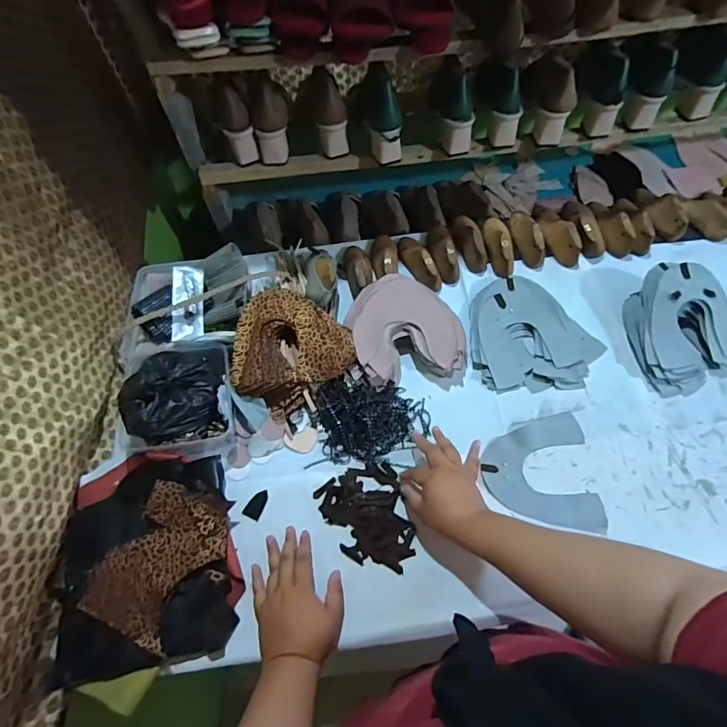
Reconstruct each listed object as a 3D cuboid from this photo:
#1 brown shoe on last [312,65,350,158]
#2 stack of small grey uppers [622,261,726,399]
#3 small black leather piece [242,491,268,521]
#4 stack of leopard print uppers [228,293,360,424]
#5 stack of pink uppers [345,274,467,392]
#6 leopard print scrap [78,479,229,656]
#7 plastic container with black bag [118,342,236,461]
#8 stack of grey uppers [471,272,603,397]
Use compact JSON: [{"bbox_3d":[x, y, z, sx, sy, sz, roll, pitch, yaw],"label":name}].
[{"bbox_3d":[-0.055,-0.448,0.792,0.061,0.137,0.054,-17,30,-7],"label":"brown shoe on last"},{"bbox_3d":[0.523,-0.065,0.710,0.185,0.078,0.193,-21,62,-8],"label":"stack of small grey uppers"},{"bbox_3d":[-0.156,0.205,0.639,0.026,0.004,0.042,19,55,10],"label":"small black leather piece"},{"bbox_3d":[-0.124,-0.022,0.709,0.185,0.077,0.173,-33,64,-14],"label":"stack of leopard print uppers"},{"bbox_3d":[0.071,-0.061,0.733,0.184,0.054,0.188,-11,61,-2],"label":"stack of pink uppers"},{"bbox_3d":[-0.269,0.260,0.586,0.143,0.036,0.183,24,65,16],"label":"leopard print scrap"},{"bbox_3d":[-0.297,0.039,0.674,0.188,0.094,0.208,-11,61,-3],"label":"plastic container with black bag"},{"bbox_3d":[0.289,-0.054,0.743,0.208,0.023,0.205,-2,61,2],"label":"stack of grey uppers"}]

